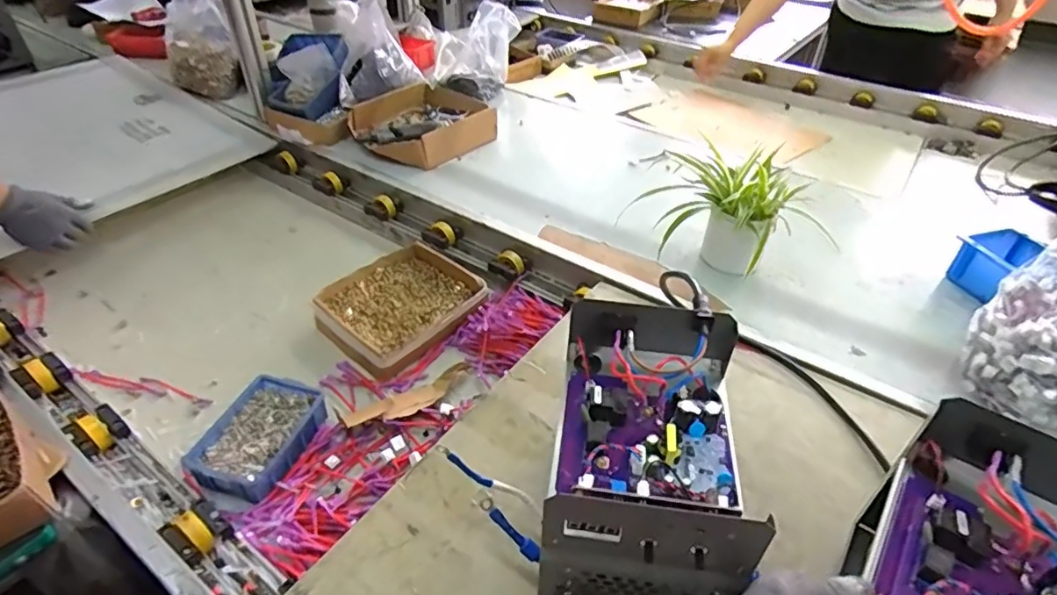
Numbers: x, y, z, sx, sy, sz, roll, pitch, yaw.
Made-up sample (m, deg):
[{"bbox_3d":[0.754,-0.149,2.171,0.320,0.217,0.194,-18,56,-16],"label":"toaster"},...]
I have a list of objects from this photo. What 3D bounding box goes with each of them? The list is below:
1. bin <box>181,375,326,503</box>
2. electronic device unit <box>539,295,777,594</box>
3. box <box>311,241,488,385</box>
[{"bbox_3d":[-0.328,0.171,0.706,0.108,0.043,0.155,15,42,15],"label":"bin"},{"bbox_3d":[0.097,0.138,0.489,0.144,0.151,0.221,7,41,6],"label":"electronic device unit"},{"bbox_3d":[-0.201,0.009,0.909,0.230,0.048,0.203,-32,51,-33],"label":"box"}]

